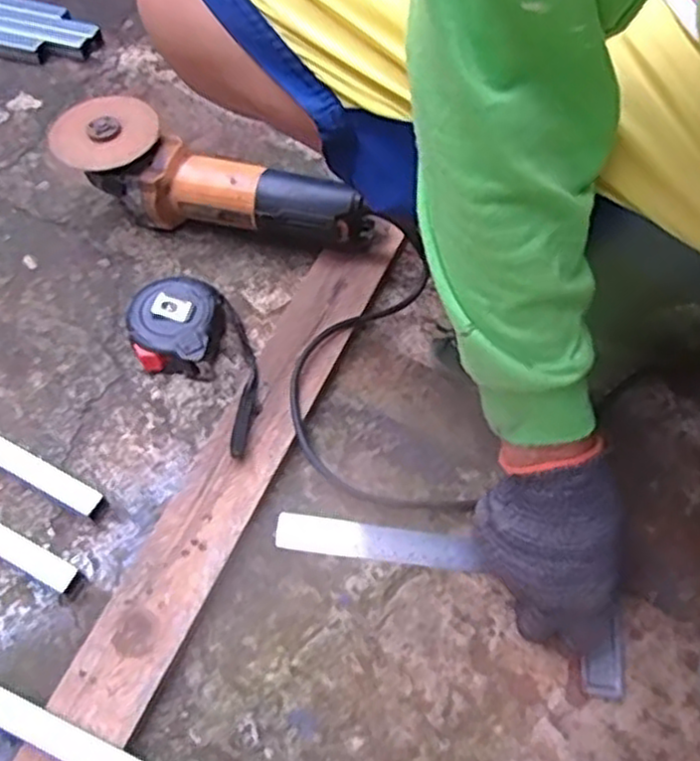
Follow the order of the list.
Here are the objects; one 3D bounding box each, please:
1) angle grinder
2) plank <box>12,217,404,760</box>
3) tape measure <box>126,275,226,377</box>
[{"bbox_3d":[-0.132,-0.169,0.691,0.282,0.093,0.092,20,60,11],"label":"angle grinder"},{"bbox_3d":[-0.115,0.114,0.558,0.063,0.025,0.644,21,60,11],"label":"plank"},{"bbox_3d":[-0.152,-0.048,0.649,0.076,0.042,0.079,1,58,-1],"label":"tape measure"}]

